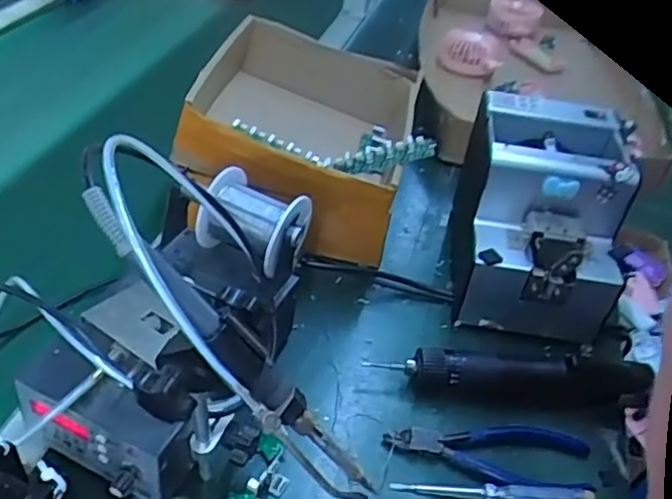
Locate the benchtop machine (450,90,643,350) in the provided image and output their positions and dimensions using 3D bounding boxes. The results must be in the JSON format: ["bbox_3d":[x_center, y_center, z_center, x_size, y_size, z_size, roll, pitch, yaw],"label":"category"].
[{"bbox_3d":[0.190,-0.047,0.610,0.121,0.144,0.205,10,40,2],"label":"benchtop machine"}]

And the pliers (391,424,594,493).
[{"bbox_3d":[0.119,0.155,0.483,0.152,0.016,0.058,6,40,-3],"label":"pliers"}]

